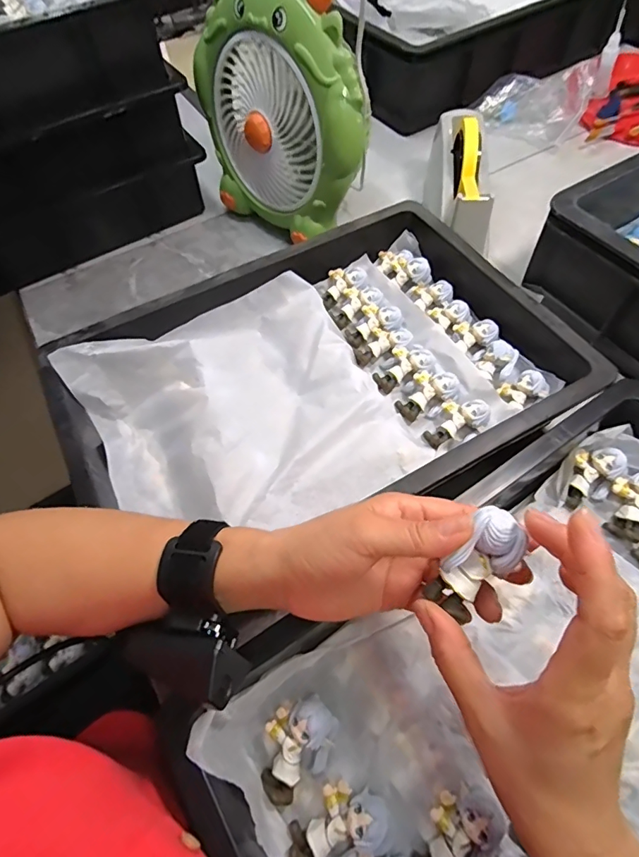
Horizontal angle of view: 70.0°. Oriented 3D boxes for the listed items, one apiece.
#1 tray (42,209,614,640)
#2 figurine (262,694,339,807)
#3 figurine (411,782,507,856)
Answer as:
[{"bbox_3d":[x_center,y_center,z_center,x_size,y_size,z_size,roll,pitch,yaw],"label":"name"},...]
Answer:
[{"bbox_3d":[-0.003,-0.050,0.453,0.463,0.076,0.299,-25,61,-11],"label":"tray"},{"bbox_3d":[-0.016,0.214,0.306,0.061,0.030,0.044,-38,64,-18],"label":"figurine"},{"bbox_3d":[0.085,0.253,0.284,0.036,0.024,0.064,36,88,17],"label":"figurine"}]

